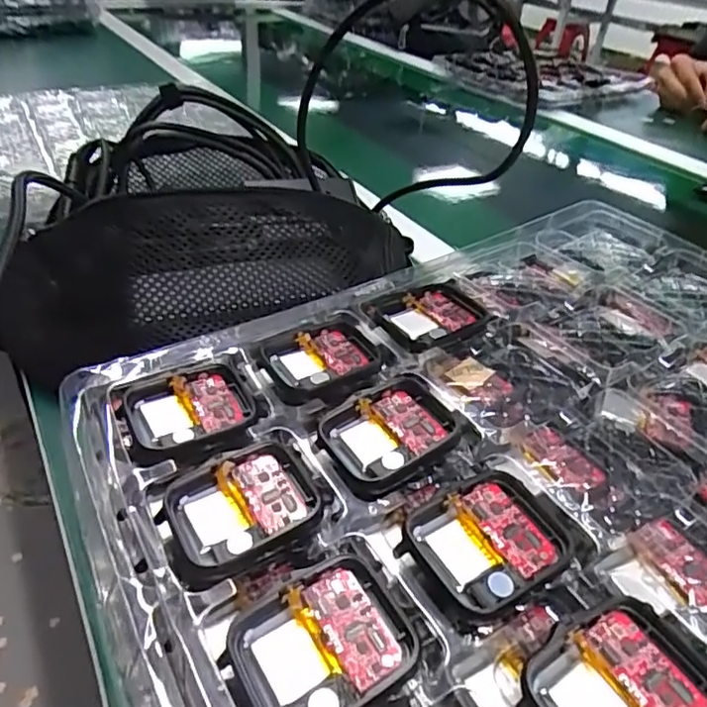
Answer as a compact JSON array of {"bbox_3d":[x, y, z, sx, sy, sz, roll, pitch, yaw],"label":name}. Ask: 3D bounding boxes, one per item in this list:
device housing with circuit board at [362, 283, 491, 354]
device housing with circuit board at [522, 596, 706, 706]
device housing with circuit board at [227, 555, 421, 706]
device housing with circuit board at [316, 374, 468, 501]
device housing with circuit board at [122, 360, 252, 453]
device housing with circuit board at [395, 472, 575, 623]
[{"bbox_3d":[0.035,-0.018,0.271,0.046,0.007,0.043,-16,42,-25],"label":"device housing with circuit board"},{"bbox_3d":[0.068,0.083,0.148,0.045,0.009,0.039,-20,43,-27],"label":"device housing with circuit board"},{"bbox_3d":[-0.007,0.076,0.156,0.043,0.011,0.037,-18,42,-25],"label":"device housing with circuit board"},{"bbox_3d":[0.014,0.026,0.212,0.049,0.007,0.039,-22,44,-30],"label":"device housing with circuit board"},{"bbox_3d":[-0.061,0.020,0.223,0.044,0.007,0.038,-15,41,-24],"label":"device housing with circuit board"},{"bbox_3d":[0.041,0.055,0.180,0.046,0.006,0.037,-19,43,-27],"label":"device housing with circuit board"}]

